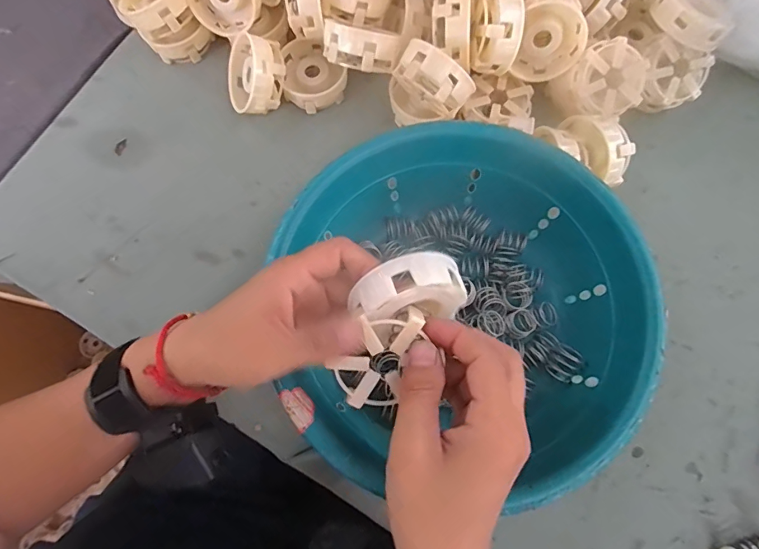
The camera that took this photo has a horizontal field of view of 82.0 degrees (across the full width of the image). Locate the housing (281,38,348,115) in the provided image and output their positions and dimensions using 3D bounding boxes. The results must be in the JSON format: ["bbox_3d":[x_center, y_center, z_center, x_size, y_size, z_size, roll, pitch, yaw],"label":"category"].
[{"bbox_3d":[-0.068,-0.189,0.423,0.057,0.033,0.065,-33,77,-7],"label":"housing"}]

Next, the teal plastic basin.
[{"bbox_3d":[0.064,0.024,0.337,0.243,0.090,0.254,0,76,1],"label":"teal plastic basin"}]

